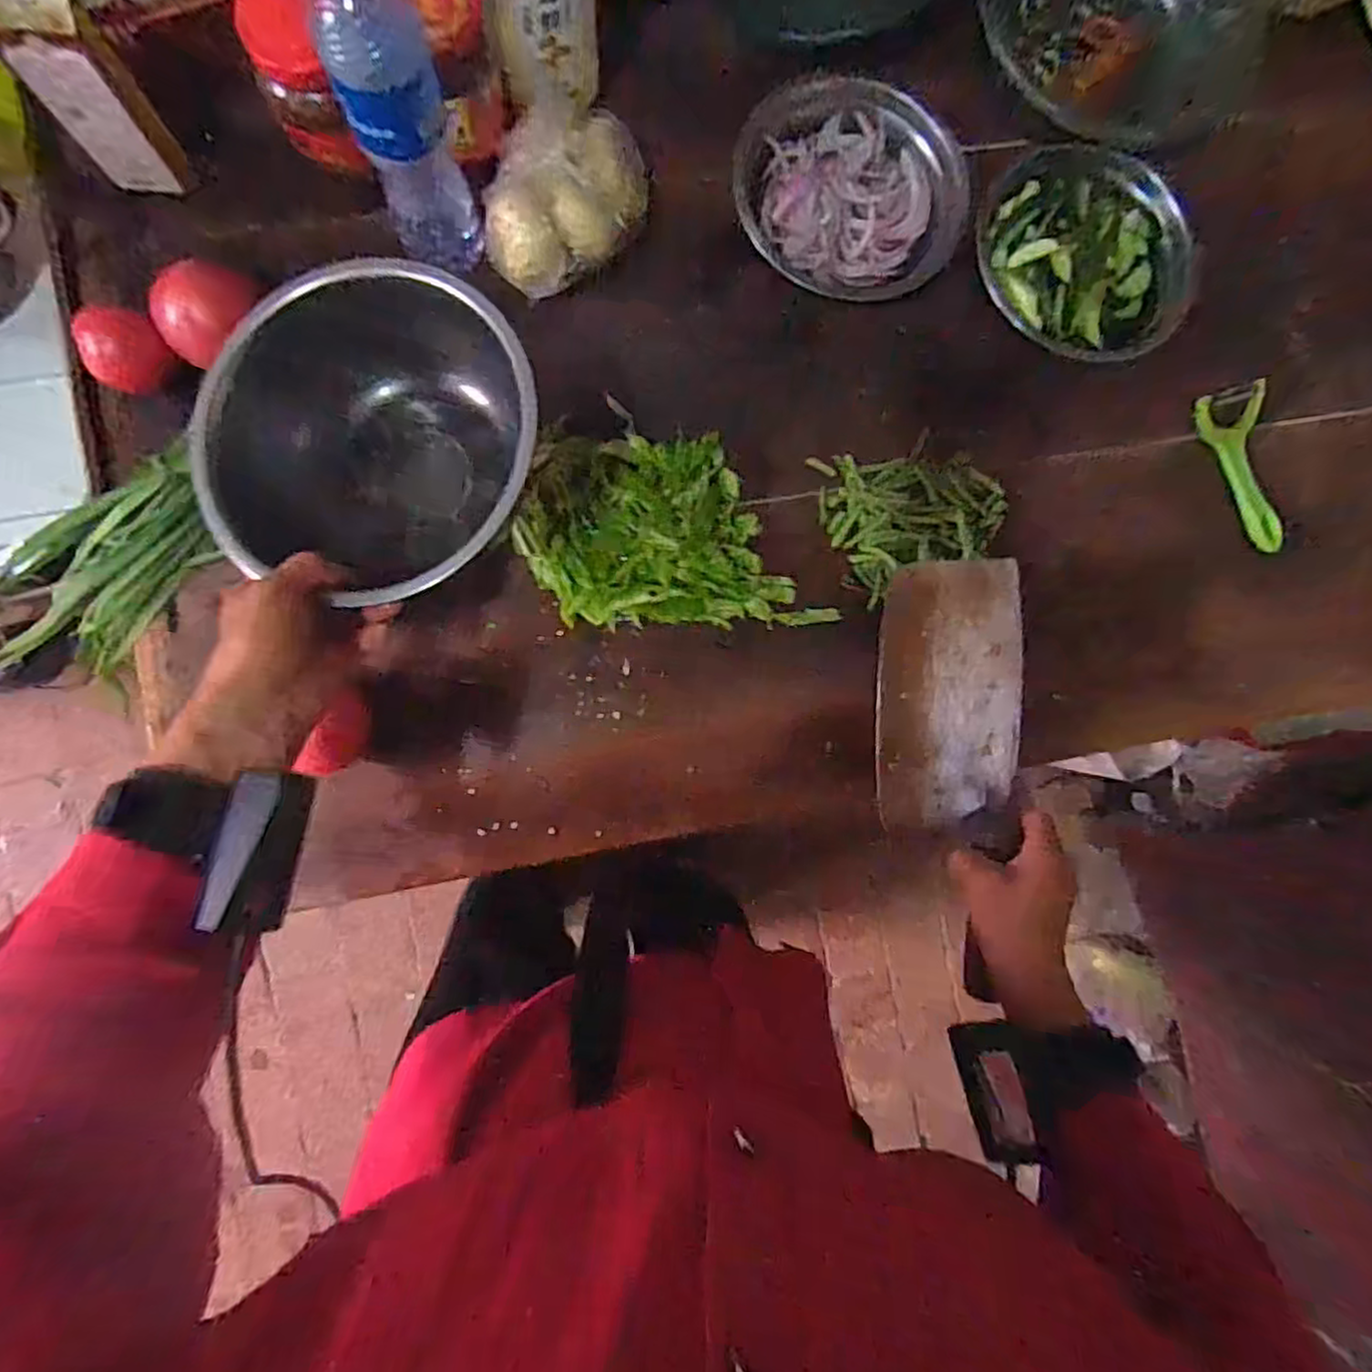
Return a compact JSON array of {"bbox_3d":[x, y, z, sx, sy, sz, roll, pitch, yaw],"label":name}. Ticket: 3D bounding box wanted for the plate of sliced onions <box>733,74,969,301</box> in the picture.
[{"bbox_3d":[0.135,-0.408,0.573,0.186,0.040,0.153,4,88,-7],"label":"plate of sliced onions"}]

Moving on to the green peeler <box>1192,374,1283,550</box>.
[{"bbox_3d":[0.492,-0.189,0.610,0.052,0.021,0.143,-18,90,-8],"label":"green peeler"}]

